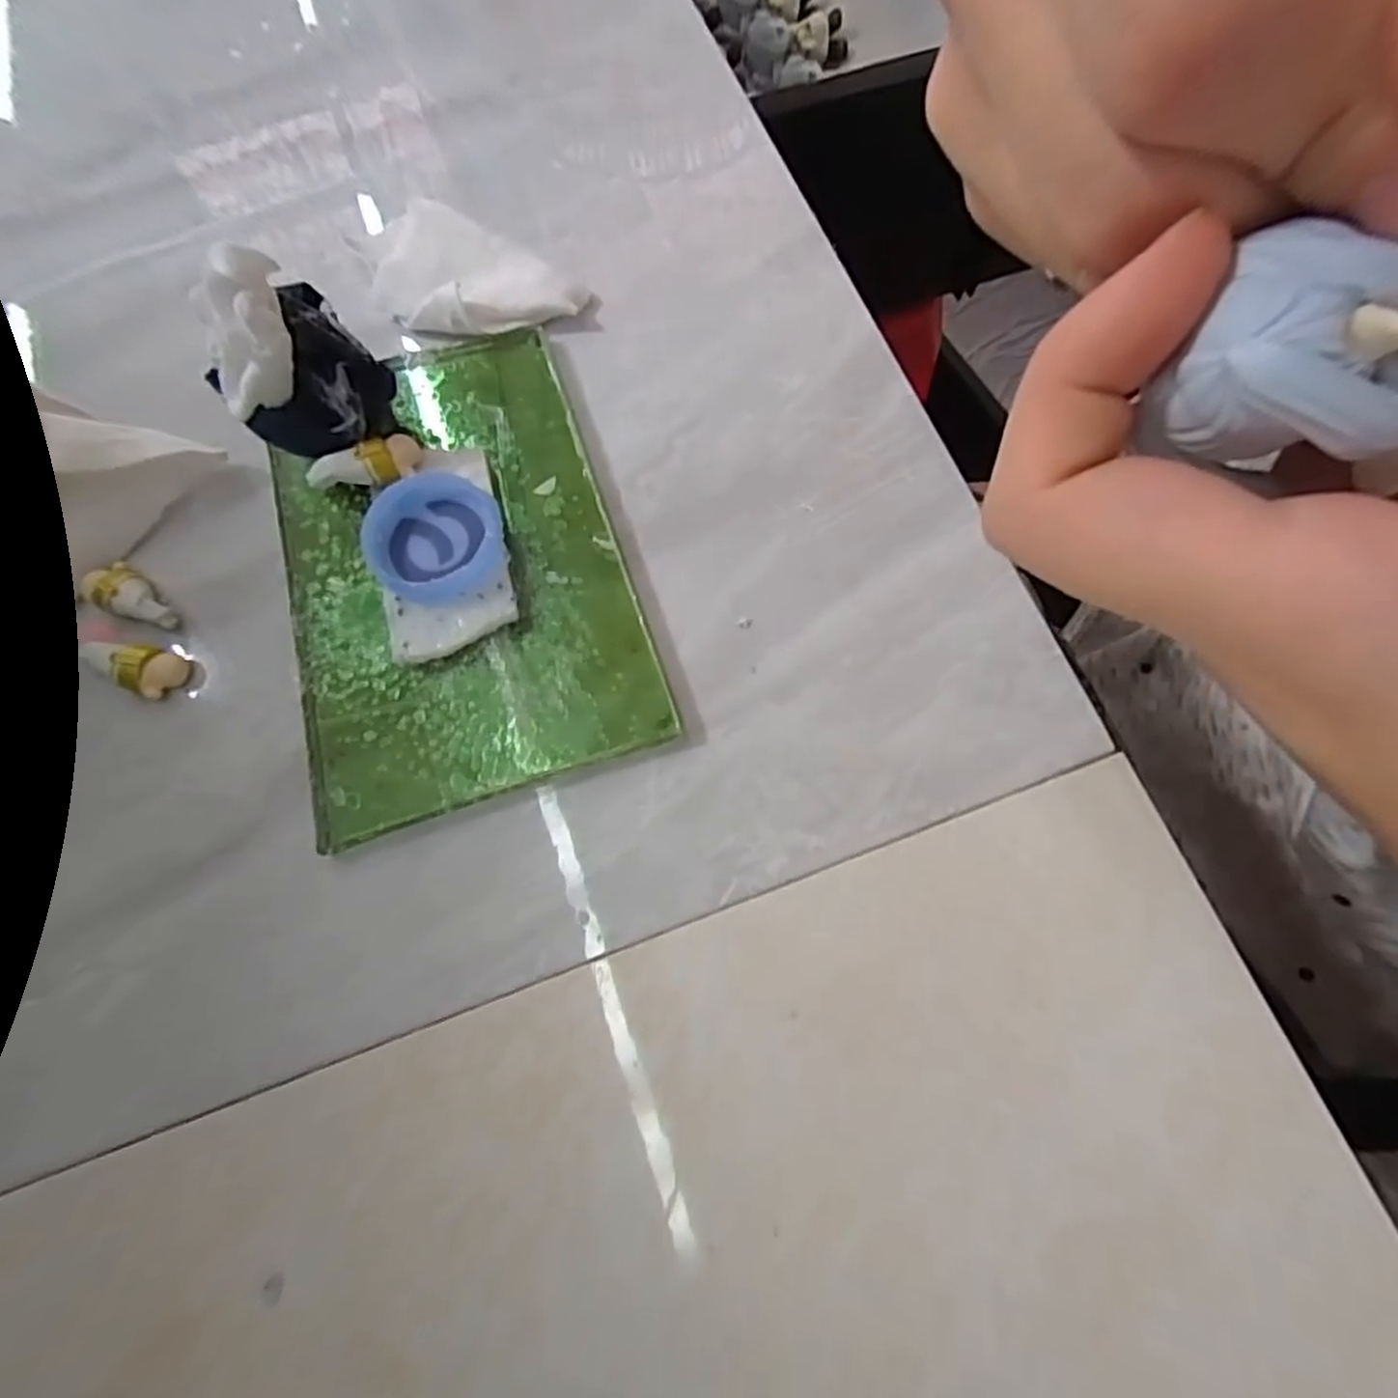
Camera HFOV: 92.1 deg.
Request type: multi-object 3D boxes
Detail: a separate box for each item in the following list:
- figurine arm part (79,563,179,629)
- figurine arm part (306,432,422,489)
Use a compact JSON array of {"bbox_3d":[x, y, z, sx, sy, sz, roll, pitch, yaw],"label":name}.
[{"bbox_3d":[-0.117,-0.021,0.138,0.022,0.006,0.009,29,76,9],"label":"figurine arm part"},{"bbox_3d":[-0.067,-0.048,0.136,0.022,0.005,0.009,-27,75,-22],"label":"figurine arm part"}]

